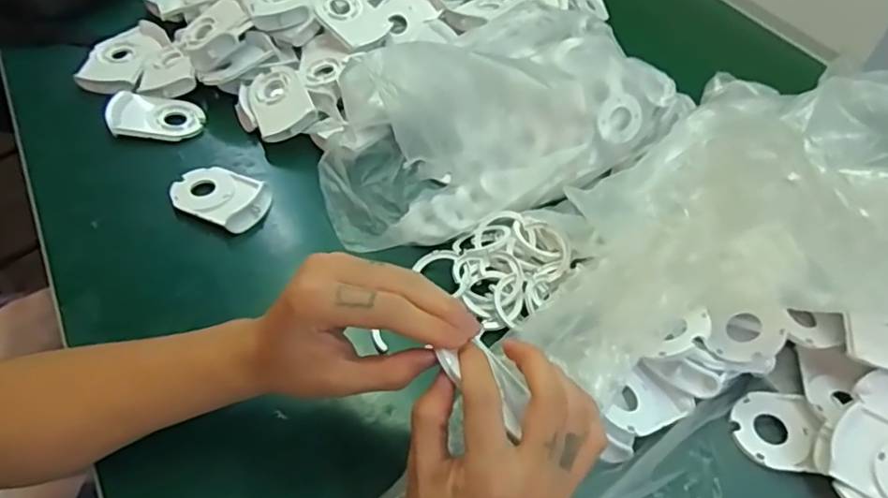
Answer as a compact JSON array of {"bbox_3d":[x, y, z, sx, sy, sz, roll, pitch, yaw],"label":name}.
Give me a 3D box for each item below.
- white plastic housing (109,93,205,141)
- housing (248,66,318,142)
[{"bbox_3d":[-0.281,-0.128,0.594,0.087,0.016,0.049,3,50,-4],"label":"white plastic housing"},{"bbox_3d":[-0.162,-0.145,0.602,0.057,0.017,0.084,-31,59,3],"label":"housing"}]

